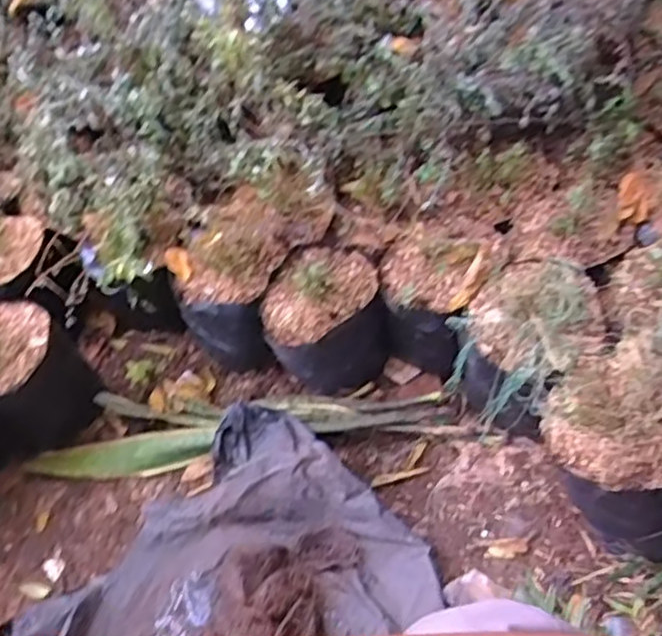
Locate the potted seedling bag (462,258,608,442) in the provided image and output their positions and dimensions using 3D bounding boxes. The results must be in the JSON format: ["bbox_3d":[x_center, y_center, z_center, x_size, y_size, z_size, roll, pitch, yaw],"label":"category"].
[{"bbox_3d":[0.230,0.038,0.786,0.139,0.185,0.173,37,65,26],"label":"potted seedling bag"}]

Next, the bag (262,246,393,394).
[{"bbox_3d":[-0.011,-0.004,0.902,0.158,0.171,0.142,-11,55,-3],"label":"bag"}]

